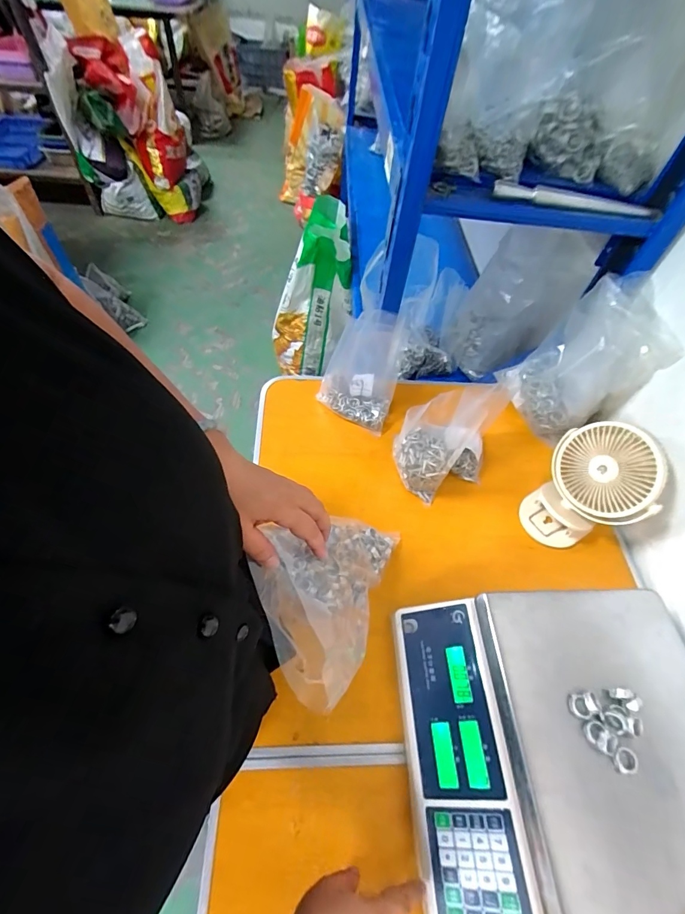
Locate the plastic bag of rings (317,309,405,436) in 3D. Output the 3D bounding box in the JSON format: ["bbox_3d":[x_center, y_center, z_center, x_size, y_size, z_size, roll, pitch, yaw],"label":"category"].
[{"bbox_3d":[0.034,-0.160,0.694,0.135,0.155,0.143,13,56,3],"label":"plastic bag of rings"}]

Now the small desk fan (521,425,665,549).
[{"bbox_3d":[0.359,0.049,0.582,0.117,0.178,0.145,-36,66,-25],"label":"small desk fan"}]

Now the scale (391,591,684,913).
[{"bbox_3d":[0.229,0.299,0.420,0.305,0.093,0.282,1,56,-5],"label":"scale"}]

